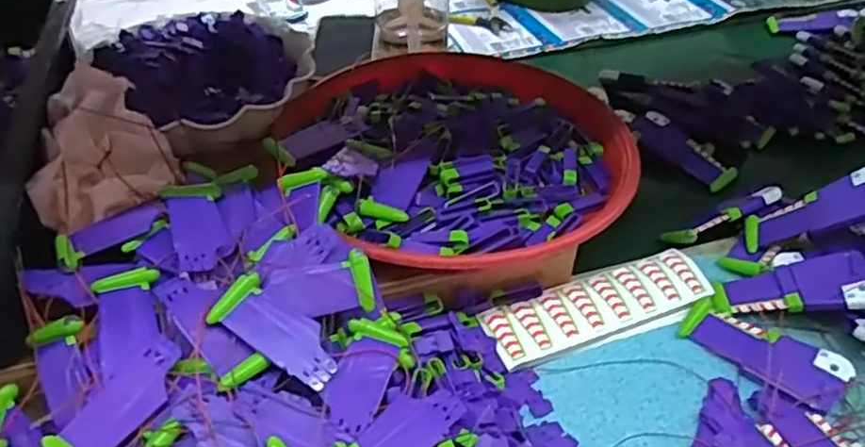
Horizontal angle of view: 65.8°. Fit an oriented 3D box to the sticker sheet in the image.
[{"bbox_3d":[0.137,0.070,0.553,0.193,0.021,0.059,-15,44,-16],"label":"sticker sheet"}]

